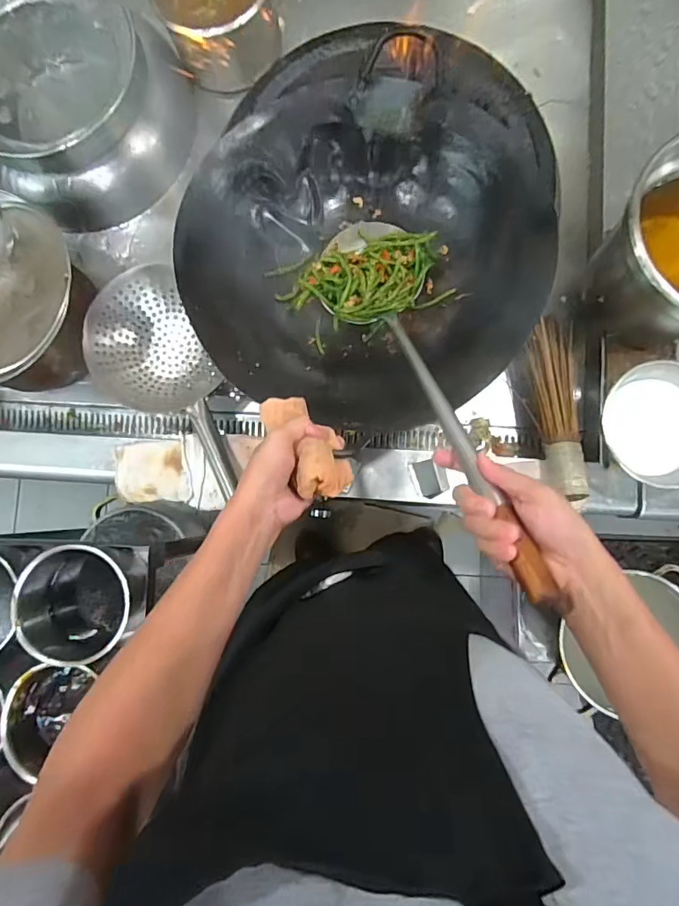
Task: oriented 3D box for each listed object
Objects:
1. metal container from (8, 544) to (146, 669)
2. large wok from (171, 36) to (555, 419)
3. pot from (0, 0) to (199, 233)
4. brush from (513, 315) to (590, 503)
[{"bbox_3d":[-0.368,0.213,0.716,0.148,0.139,0.142,0,83,2],"label":"metal container"},{"bbox_3d":[0.035,-0.253,0.622,0.419,0.137,0.419,11,84,4],"label":"large wok"},{"bbox_3d":[-0.440,-0.560,0.782,0.305,0.193,0.306,0,83,2],"label":"pot"},{"bbox_3d":[0.318,-0.069,0.715,0.074,0.053,0.274,1,83,3],"label":"brush"}]

